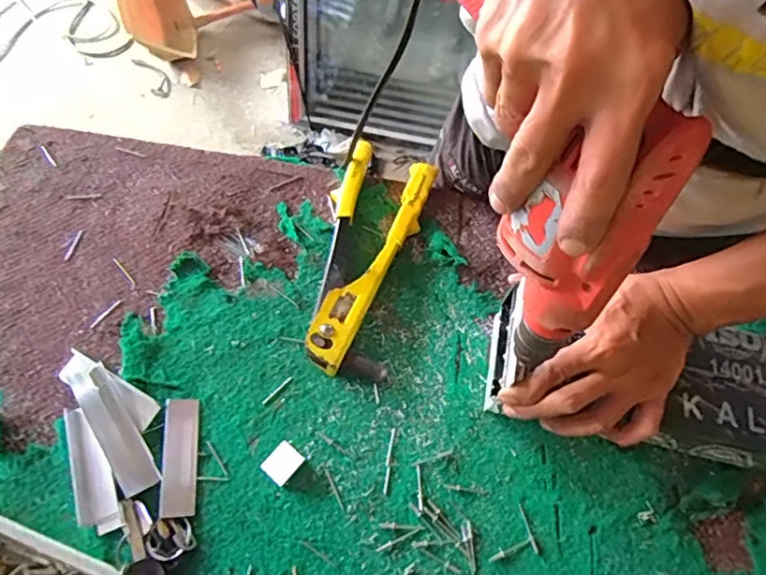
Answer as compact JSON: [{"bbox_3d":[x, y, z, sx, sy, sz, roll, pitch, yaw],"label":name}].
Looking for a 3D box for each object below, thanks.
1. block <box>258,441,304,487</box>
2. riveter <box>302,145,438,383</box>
[{"bbox_3d":[-0.085,0.148,0.471,0.027,0.008,0.031,39,69,15],"label":"block"},{"bbox_3d":[-0.021,-0.033,0.546,0.086,0.031,0.242,17,65,5],"label":"riveter"}]

